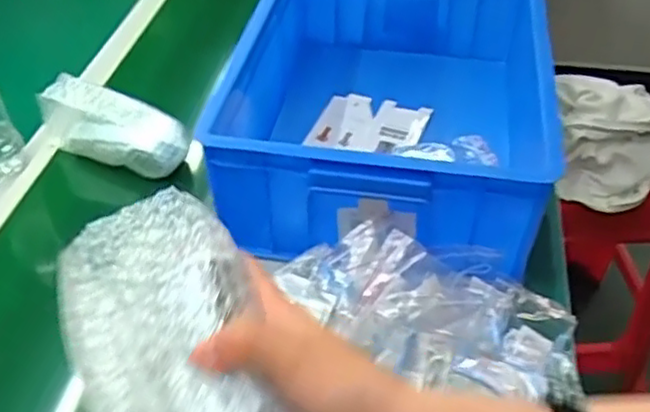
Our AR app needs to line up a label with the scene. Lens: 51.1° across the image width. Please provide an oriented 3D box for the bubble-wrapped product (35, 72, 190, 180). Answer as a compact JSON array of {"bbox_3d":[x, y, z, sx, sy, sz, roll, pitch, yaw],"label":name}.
[{"bbox_3d":[-0.261,-0.099,0.857,0.213,0.081,0.054,17,47,18],"label":"bubble-wrapped product"}]

